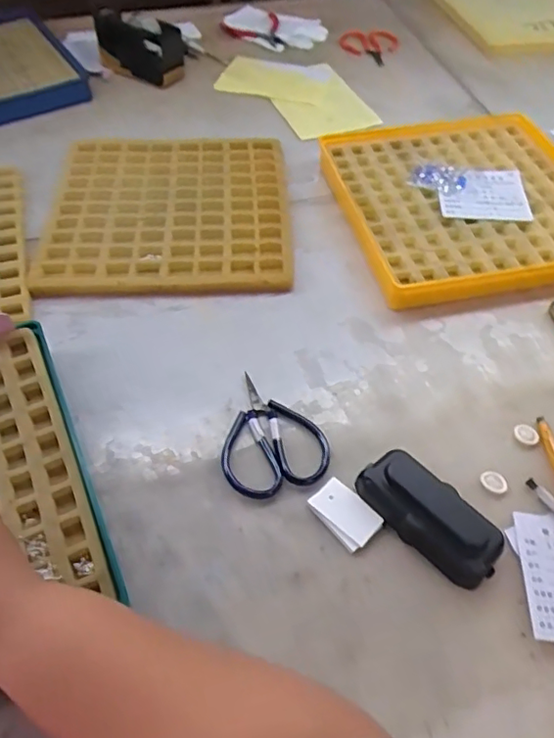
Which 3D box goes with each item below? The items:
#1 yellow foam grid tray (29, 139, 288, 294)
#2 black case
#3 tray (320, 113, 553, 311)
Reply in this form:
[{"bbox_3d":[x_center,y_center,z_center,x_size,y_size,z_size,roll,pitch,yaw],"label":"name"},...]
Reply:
[{"bbox_3d":[-0.118,-0.179,0.638,0.258,0.018,0.245,-2,55,-4],"label":"yellow foam grid tray"},{"bbox_3d":[0.112,0.102,0.418,0.107,0.029,0.055,37,61,24],"label":"black case"},{"bbox_3d":[0.215,-0.202,0.645,0.296,0.026,0.278,-9,55,-8],"label":"tray"}]

